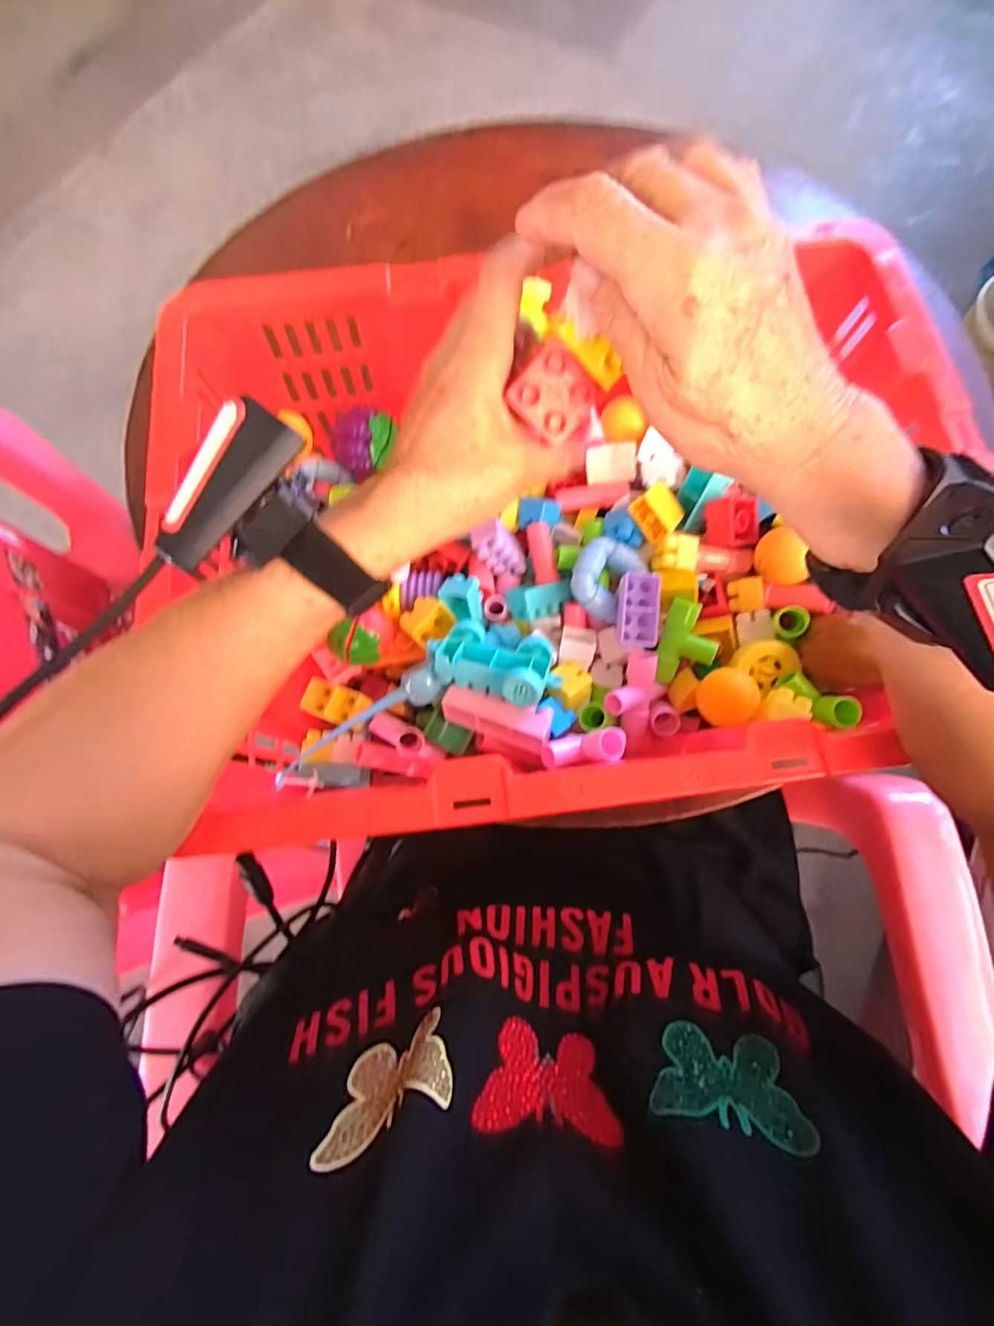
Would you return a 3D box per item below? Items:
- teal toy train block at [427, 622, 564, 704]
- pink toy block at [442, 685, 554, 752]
[{"bbox_3d":[0.000,-0.004,0.347,0.082,0.030,0.050,23,74,7],"label":"teal toy train block"},{"bbox_3d":[0.000,0.035,0.355,0.070,0.025,0.024,17,73,6],"label":"pink toy block"}]

